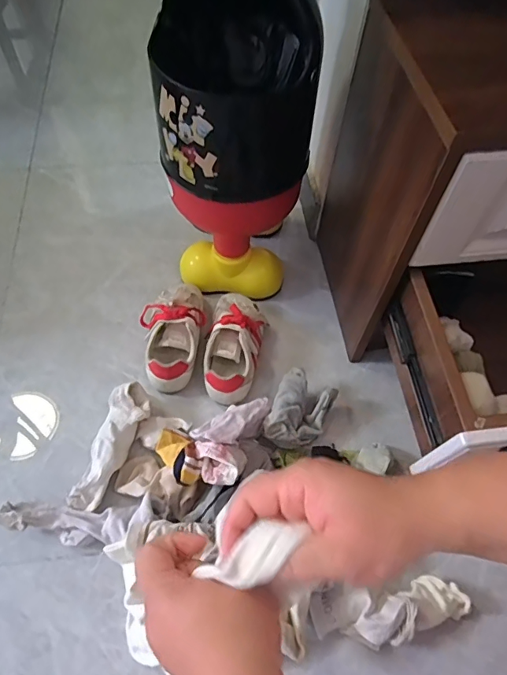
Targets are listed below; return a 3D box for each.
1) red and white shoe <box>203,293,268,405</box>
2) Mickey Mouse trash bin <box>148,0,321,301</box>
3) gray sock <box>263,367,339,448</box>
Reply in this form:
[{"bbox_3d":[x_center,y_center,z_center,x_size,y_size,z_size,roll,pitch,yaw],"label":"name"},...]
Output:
[{"bbox_3d":[-0.031,0.007,0.767,0.089,0.080,0.201,11,58,4],"label":"red and white shoe"},{"bbox_3d":[-0.023,-0.319,0.695,0.227,0.555,0.236,-3,58,-4],"label":"Mickey Mouse trash bin"},{"bbox_3d":[0.071,0.116,0.710,0.085,0.063,0.122,20,59,10],"label":"gray sock"}]

